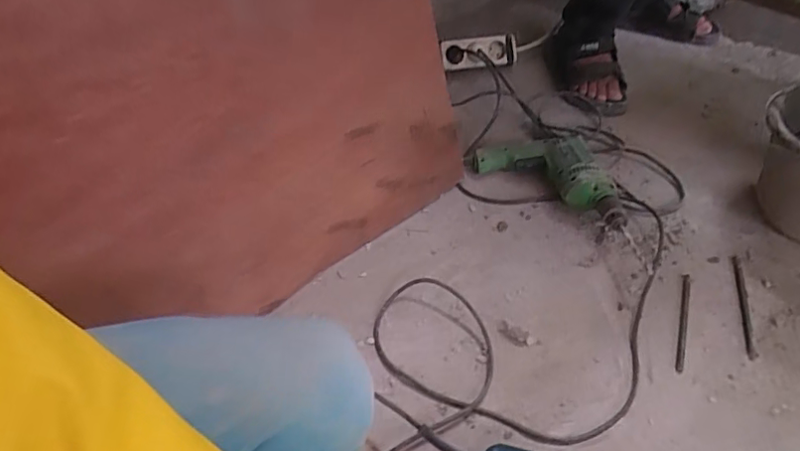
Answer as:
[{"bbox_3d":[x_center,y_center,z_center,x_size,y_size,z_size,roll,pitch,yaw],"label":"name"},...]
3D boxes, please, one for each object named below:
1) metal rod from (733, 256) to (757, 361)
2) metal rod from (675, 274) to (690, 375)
[{"bbox_3d":[0.450,0.103,0.730,0.011,0.004,0.162,10,47,12],"label":"metal rod"},{"bbox_3d":[0.357,0.119,0.704,0.009,0.004,0.152,15,48,17],"label":"metal rod"}]

